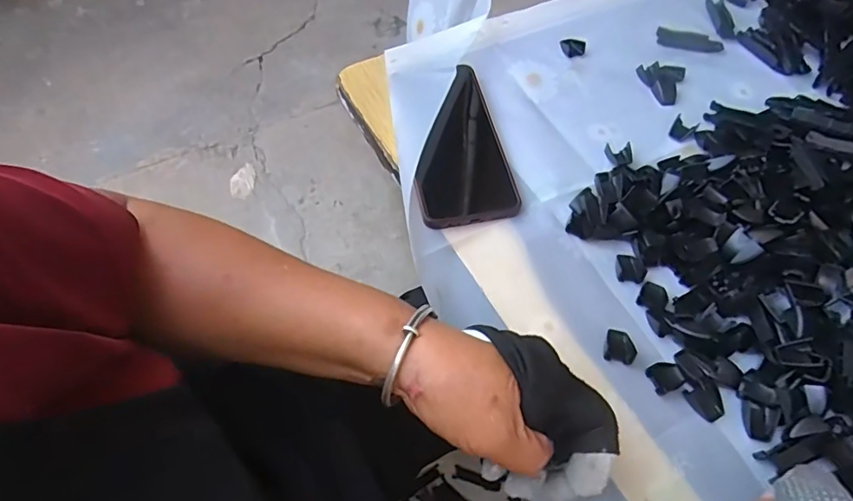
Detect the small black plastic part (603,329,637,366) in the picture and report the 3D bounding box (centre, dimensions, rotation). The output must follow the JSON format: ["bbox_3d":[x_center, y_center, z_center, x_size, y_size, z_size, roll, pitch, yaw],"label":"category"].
[{"bbox_3d":[0.129,0.064,0.349,0.019,0.004,0.023,11,59,5],"label":"small black plastic part"}]

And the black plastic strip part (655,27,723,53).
[{"bbox_3d":[0.266,-0.212,0.530,0.066,0.008,0.023,10,59,5],"label":"black plastic strip part"}]

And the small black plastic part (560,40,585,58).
[{"bbox_3d":[0.141,-0.196,0.509,0.023,0.009,0.019,21,61,11],"label":"small black plastic part"}]

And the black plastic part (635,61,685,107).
[{"bbox_3d":[0.225,-0.160,0.492,0.039,0.006,0.048,-25,63,-15],"label":"black plastic part"}]

